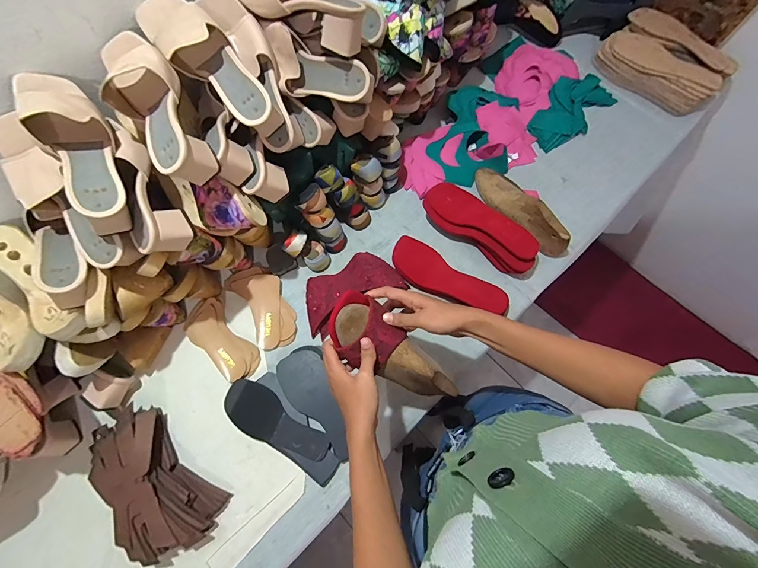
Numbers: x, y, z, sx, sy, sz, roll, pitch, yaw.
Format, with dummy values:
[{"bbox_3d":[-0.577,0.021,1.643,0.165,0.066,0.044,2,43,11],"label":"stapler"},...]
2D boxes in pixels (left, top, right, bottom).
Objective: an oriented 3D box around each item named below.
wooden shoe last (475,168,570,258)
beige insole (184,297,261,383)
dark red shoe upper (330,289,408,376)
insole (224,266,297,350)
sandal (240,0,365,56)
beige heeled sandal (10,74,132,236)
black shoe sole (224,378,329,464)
[{"bbox_3d":[0.300,-0.162,0.707,0.073,0.082,0.253,-38,76,-9],"label":"wooden shoe last"},{"bbox_3d":[-0.314,0.110,0.679,0.086,0.017,0.185,-40,77,-10],"label":"beige insole"},{"bbox_3d":[-0.020,0.064,0.454,0.093,0.050,0.084,37,78,11],"label":"dark red shoe upper"},{"bbox_3d":[-0.234,0.041,0.707,0.092,0.016,0.189,-33,76,-8],"label":"insole"},{"bbox_3d":[-0.120,-0.428,0.516,0.220,0.083,0.100,22,75,9],"label":"sandal"},{"bbox_3d":[-0.394,-0.182,0.446,0.078,0.074,0.230,-27,88,-7],"label":"beige heeled sandal"},{"bbox_3d":[-0.191,0.253,0.624,0.210,0.014,0.077,32,77,10],"label":"black shoe sole"}]

